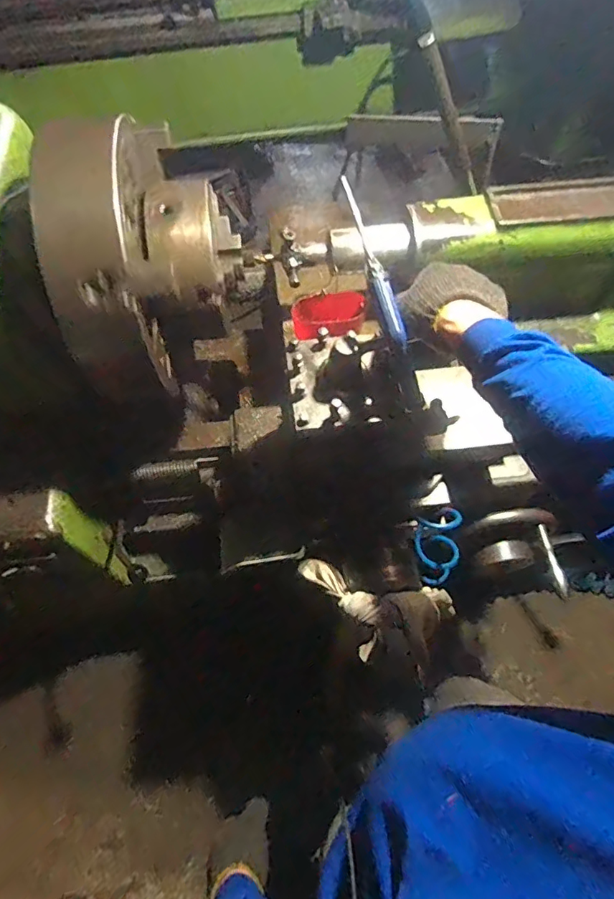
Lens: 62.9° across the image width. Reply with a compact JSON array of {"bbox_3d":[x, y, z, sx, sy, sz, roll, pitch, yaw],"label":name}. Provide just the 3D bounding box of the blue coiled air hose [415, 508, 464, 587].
[{"bbox_3d":[0.193,0.144,0.744,0.054,0.128,0.087,-7,63,-5],"label":"blue coiled air hose"}]

